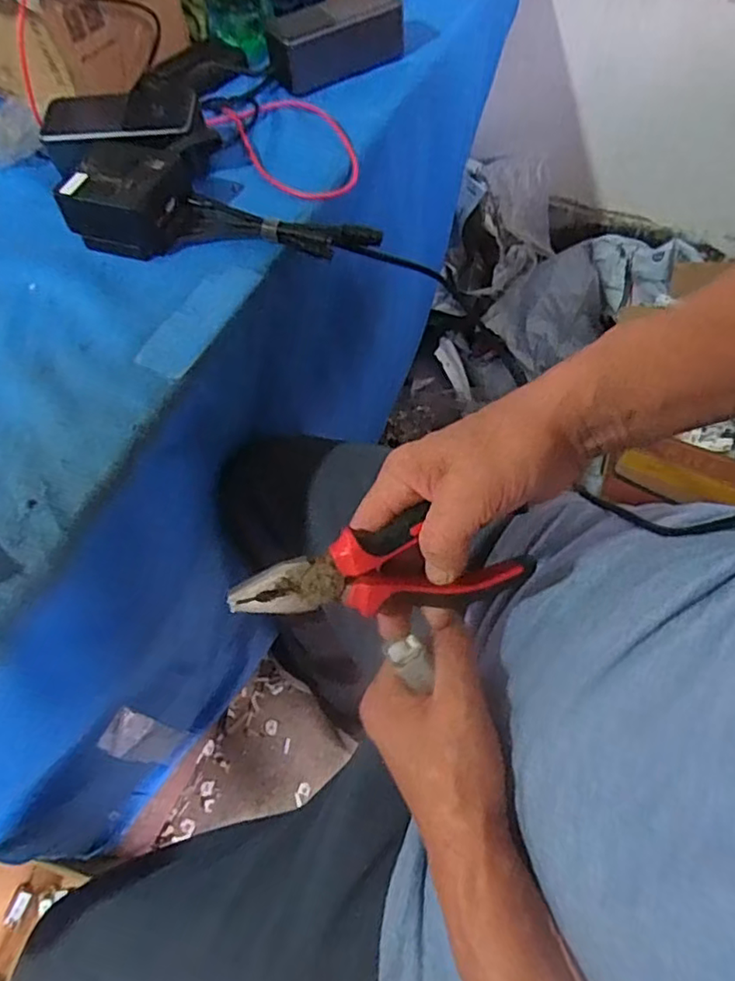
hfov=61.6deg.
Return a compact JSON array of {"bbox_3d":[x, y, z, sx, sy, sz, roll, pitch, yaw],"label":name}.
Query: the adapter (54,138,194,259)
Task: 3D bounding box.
[{"bbox_3d":[-0.190,-0.232,0.493,0.093,0.049,0.083,10,62,9],"label":"adapter"}]

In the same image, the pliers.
[{"bbox_3d":[0.009,0.036,0.318,0.153,0.058,0.020,0,20,-11],"label":"pliers"}]

